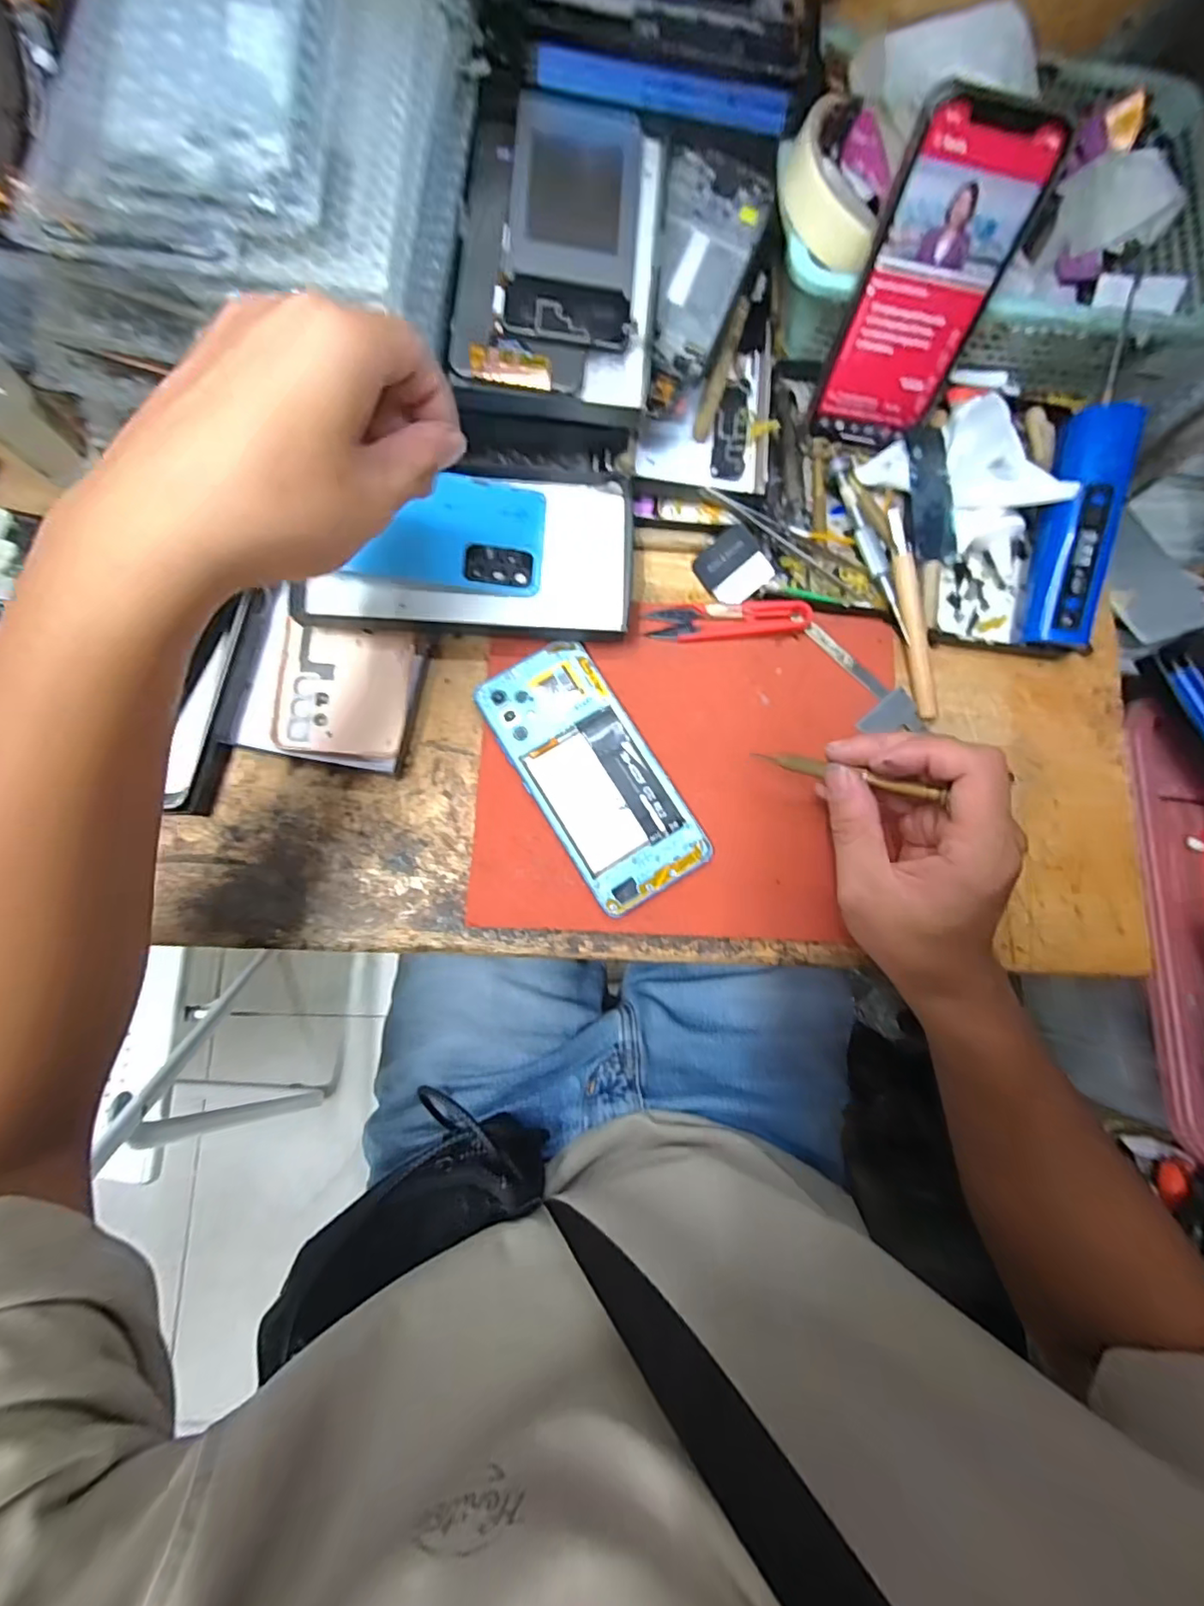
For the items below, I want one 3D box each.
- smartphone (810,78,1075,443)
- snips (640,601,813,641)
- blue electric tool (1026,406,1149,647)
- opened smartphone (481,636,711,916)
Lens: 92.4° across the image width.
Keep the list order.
[{"bbox_3d":[0.175,-0.278,0.318,0.070,0.143,0.009,11,53,-2],"label":"smartphone"},{"bbox_3d":[0.079,-0.113,0.354,0.098,0.006,0.022,-6,82,-4],"label":"snips"},{"bbox_3d":[0.279,-0.161,0.339,0.030,0.029,0.129,6,100,-3],"label":"blue electric tool"},{"bbox_3d":[-0.005,-0.017,0.331,0.071,0.010,0.155,-32,85,-7],"label":"opened smartphone"}]

